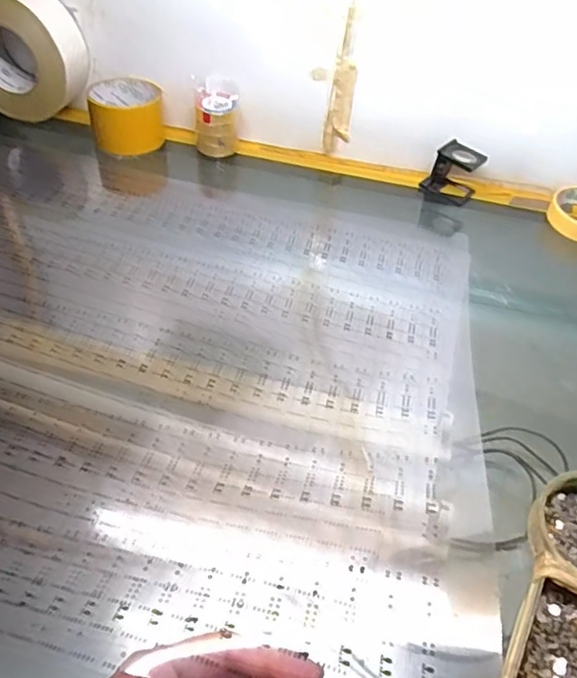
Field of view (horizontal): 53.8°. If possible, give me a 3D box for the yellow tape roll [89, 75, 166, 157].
[{"bbox_3d":[-0.189,-0.258,0.668,0.081,0.060,0.083,-6,47,-12],"label":"yellow tape roll"}]

